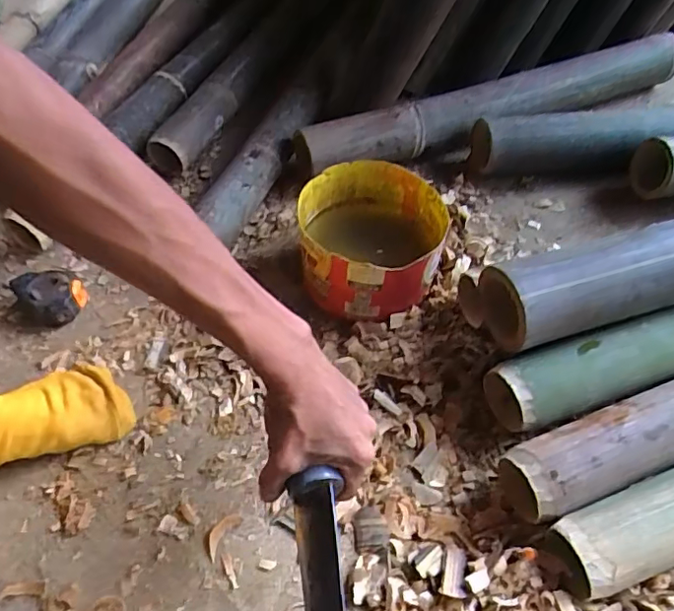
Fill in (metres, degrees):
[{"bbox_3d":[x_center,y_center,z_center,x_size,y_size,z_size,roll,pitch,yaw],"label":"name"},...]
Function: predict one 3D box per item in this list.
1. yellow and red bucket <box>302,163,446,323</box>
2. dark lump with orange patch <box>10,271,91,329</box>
[{"bbox_3d":[0.034,-0.071,0.600,0.148,0.090,0.142,1,52,-1],"label":"yellow and red bucket"},{"bbox_3d":[-0.315,-0.010,0.614,0.068,0.036,0.068,1,52,-1],"label":"dark lump with orange patch"}]

